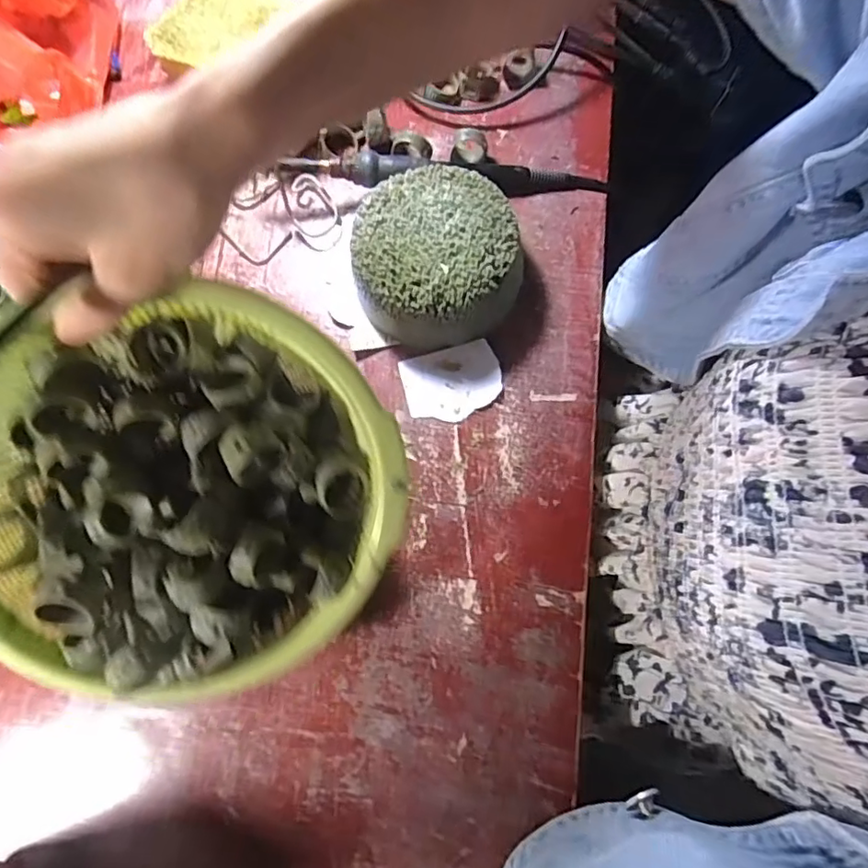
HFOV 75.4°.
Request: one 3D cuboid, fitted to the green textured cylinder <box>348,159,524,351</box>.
[{"bbox_3d":[0.001,-0.114,0.355,0.099,0.043,0.106,-1,76,2],"label":"green textured cylinder"}]

